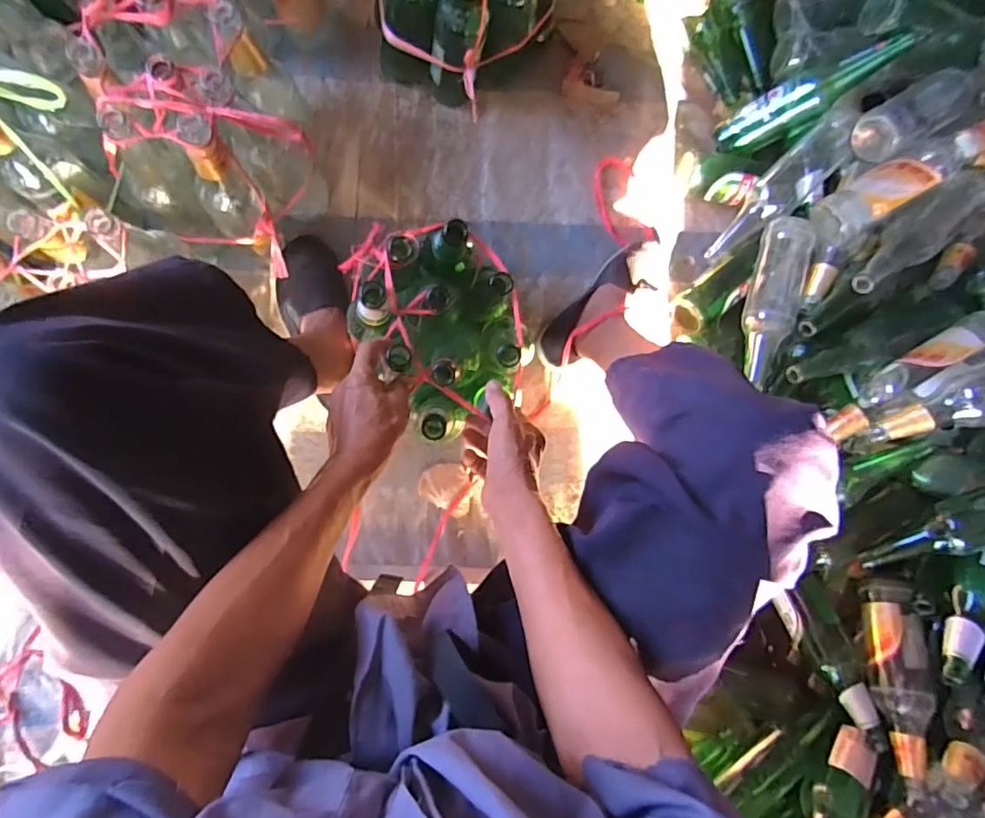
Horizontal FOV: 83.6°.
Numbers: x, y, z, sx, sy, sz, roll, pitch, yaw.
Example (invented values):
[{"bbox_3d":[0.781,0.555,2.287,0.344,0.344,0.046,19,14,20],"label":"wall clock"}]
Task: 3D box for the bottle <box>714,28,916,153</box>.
[{"bbox_3d":[0.459,-0.454,0.803,0.055,0.256,0.062,-16,88,-51],"label":"bottle"}]

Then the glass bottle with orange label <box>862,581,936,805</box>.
[{"bbox_3d":[0.531,0.355,0.714,0.060,0.060,0.254,10,69,-6],"label":"glass bottle with orange label"}]

